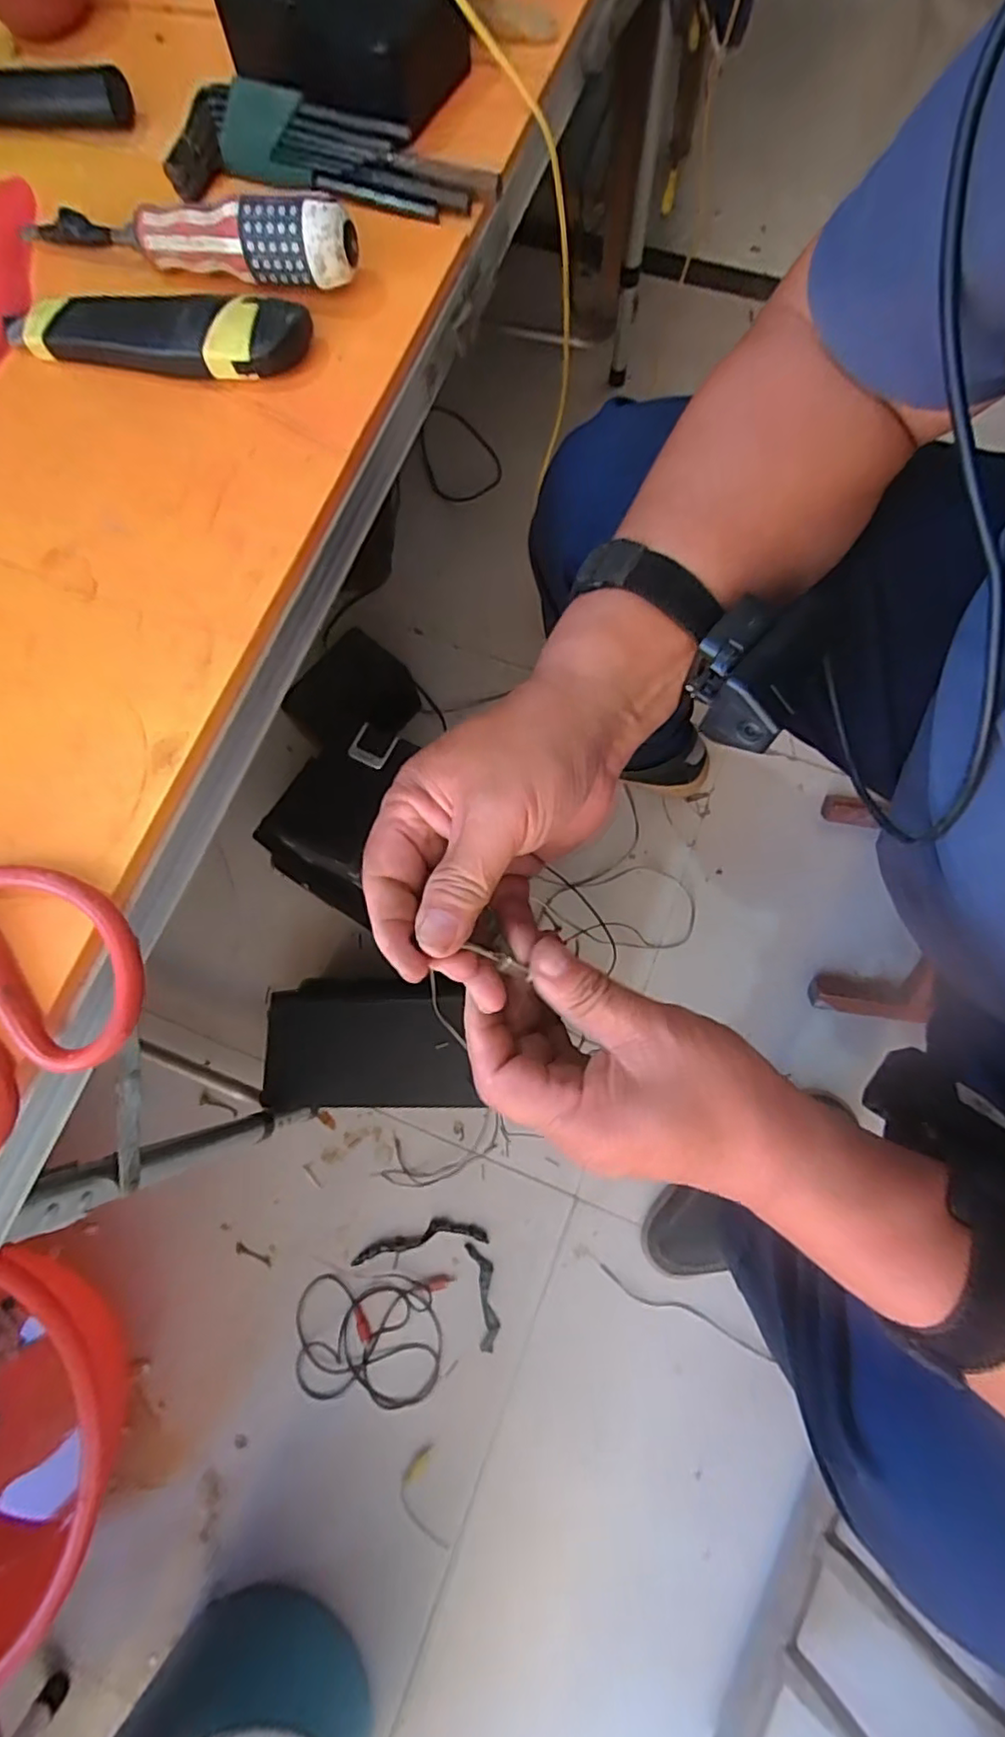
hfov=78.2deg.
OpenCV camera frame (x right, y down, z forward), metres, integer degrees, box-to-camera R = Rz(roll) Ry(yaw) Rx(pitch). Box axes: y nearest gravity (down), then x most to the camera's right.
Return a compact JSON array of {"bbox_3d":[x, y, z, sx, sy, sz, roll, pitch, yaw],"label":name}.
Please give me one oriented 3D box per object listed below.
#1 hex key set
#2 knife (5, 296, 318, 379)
[{"bbox_3d":[-0.091,-0.378,0.326,0.175,0.025,0.039,10,77,4],"label":"hex key set"},{"bbox_3d":[-0.175,-0.264,0.304,0.157,0.026,0.032,7,77,3],"label":"knife"}]

